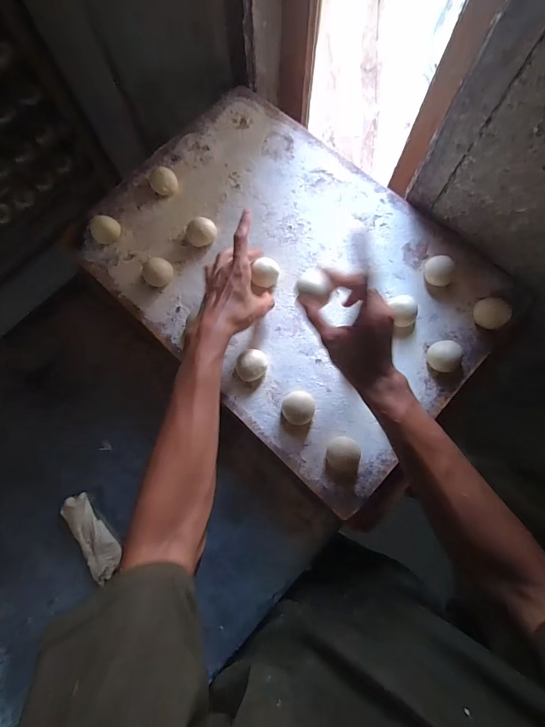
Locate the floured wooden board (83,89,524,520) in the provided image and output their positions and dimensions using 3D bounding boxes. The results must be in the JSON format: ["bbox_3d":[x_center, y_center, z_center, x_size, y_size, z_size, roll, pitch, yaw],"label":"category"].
[{"bbox_3d":[0.021,-0.146,0.518,0.578,0.034,0.419,42,80,10],"label":"floured wooden board"}]

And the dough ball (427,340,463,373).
[{"bbox_3d":[0.231,-0.010,0.464,0.036,0.024,0.043,-31,77,-7],"label":"dough ball"}]

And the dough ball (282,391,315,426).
[{"bbox_3d":[0.035,0.060,0.462,0.042,0.027,0.042,0,75,1],"label":"dough ball"}]

